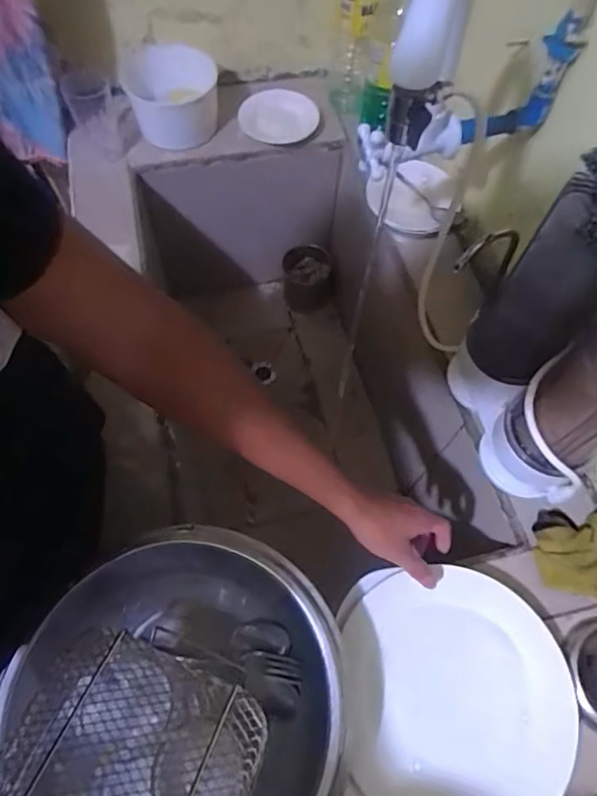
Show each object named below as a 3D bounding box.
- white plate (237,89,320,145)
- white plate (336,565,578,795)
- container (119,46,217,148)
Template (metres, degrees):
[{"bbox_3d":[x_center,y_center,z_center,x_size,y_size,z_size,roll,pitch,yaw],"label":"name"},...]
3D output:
[{"bbox_3d":[-0.037,-0.540,0.953,0.146,0.031,0.151,1,64,-1],"label":"white plate"},{"bbox_3d":[0.165,0.312,0.520,0.233,0.019,0.242,1,64,-1],"label":"white plate"},{"bbox_3d":[-0.230,-0.555,0.920,0.160,0.105,0.152,-5,64,-4],"label":"container"}]

